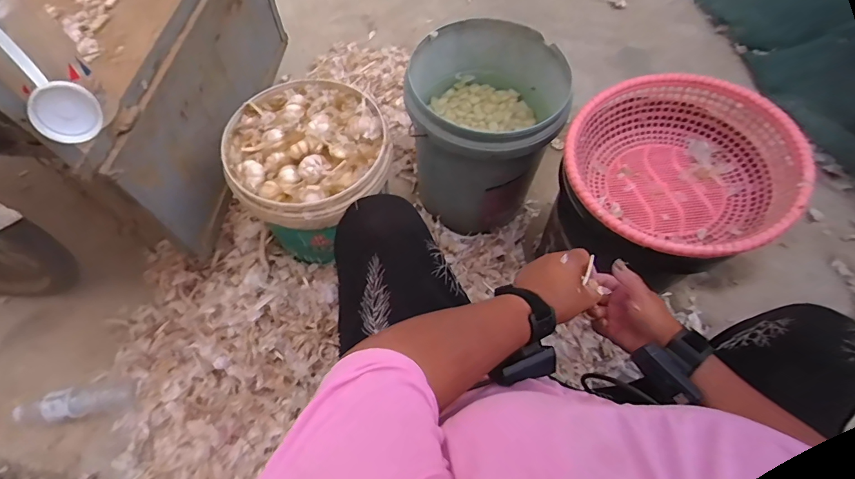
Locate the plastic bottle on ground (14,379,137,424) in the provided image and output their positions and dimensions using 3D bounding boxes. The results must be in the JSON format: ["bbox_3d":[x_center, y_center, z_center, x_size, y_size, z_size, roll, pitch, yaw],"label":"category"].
[{"bbox_3d":[-0.682,0.314,0.857,0.238,0.052,0.060,-13,62,-6],"label":"plastic bottle on ground"}]

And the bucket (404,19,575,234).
[{"bbox_3d":[0.118,-0.223,0.967,0.287,0.364,0.312,0,61,1],"label":"bucket"}]

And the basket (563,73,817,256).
[{"bbox_3d":[0.378,-0.109,0.694,0.310,0.134,0.303,0,61,1],"label":"basket"}]

